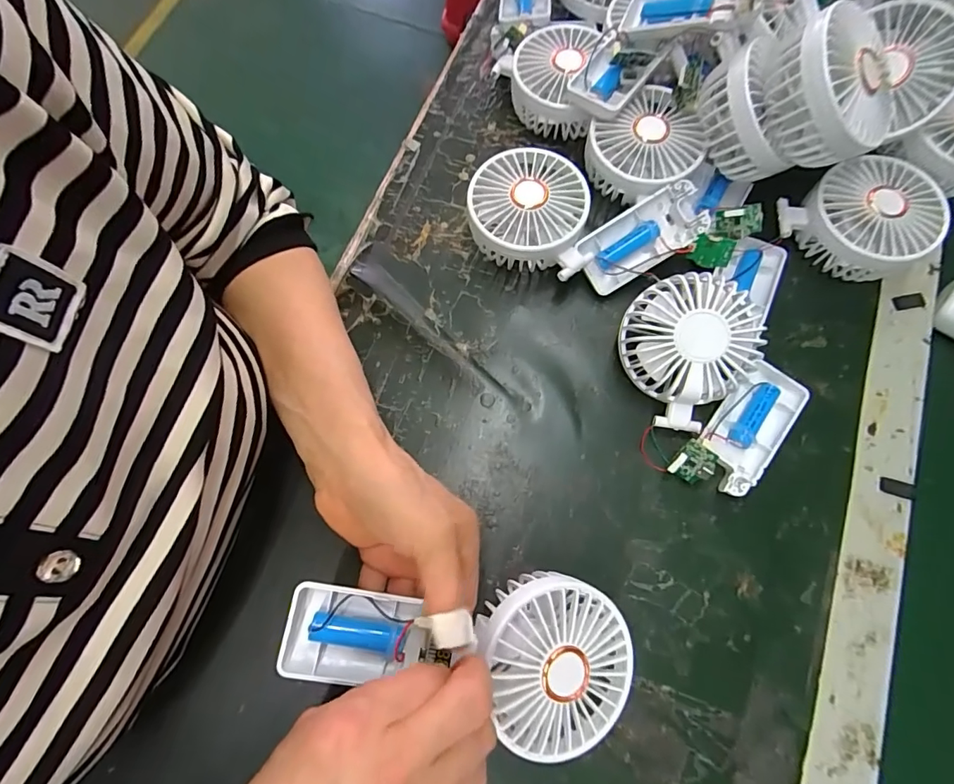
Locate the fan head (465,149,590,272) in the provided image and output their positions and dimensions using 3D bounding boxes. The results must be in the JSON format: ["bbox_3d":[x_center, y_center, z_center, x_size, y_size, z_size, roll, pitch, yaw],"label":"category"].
[{"bbox_3d":[0.033,-0.132,0.355,0.079,0.045,0.083,0,73,1],"label":"fan head"}]

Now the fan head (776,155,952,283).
[{"bbox_3d":[0.277,-0.121,0.342,0.089,0.044,0.081,0,73,1],"label":"fan head"}]

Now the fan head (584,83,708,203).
[{"bbox_3d":[0.126,-0.181,0.358,0.073,0.042,0.073,0,73,1],"label":"fan head"}]

